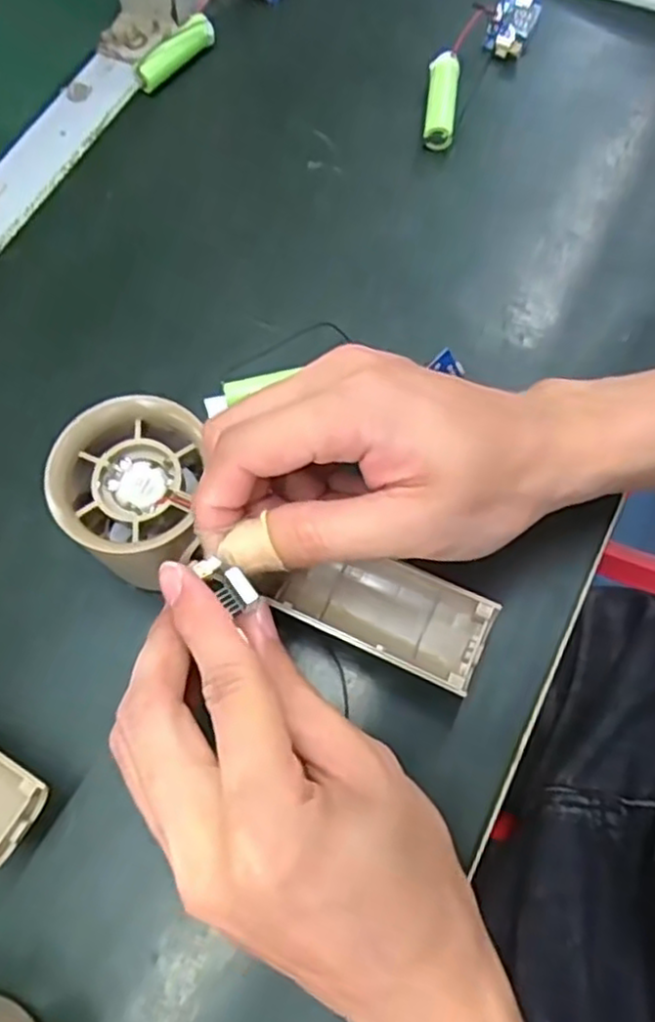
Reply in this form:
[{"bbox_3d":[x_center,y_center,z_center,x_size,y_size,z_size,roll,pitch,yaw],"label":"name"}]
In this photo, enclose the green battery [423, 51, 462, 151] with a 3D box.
[{"bbox_3d":[0.058,-0.207,0.359,0.015,0.018,0.050,6,69,3],"label":"green battery"}]

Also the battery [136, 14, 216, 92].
[{"bbox_3d":[-0.079,-0.238,0.371,0.010,0.015,0.049,39,74,14],"label":"battery"}]

